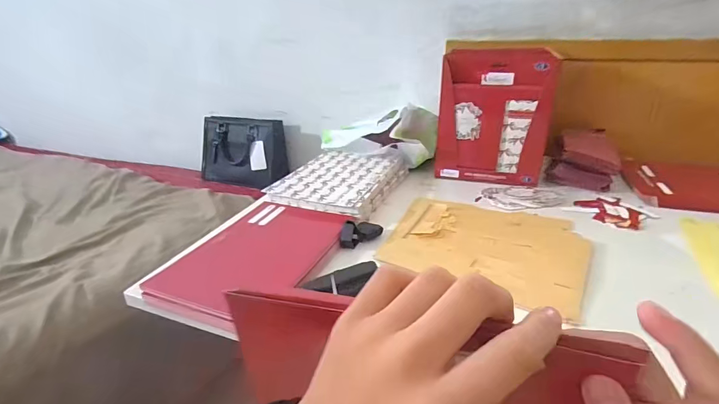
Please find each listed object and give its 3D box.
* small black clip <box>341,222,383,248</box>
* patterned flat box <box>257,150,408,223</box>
[{"bbox_3d":[0.002,0.043,0.585,0.032,0.027,0.070,20,31,38],"label":"small black clip"},{"bbox_3d":[-0.034,-0.043,0.755,0.195,0.040,0.254,10,26,21],"label":"patterned flat box"}]

